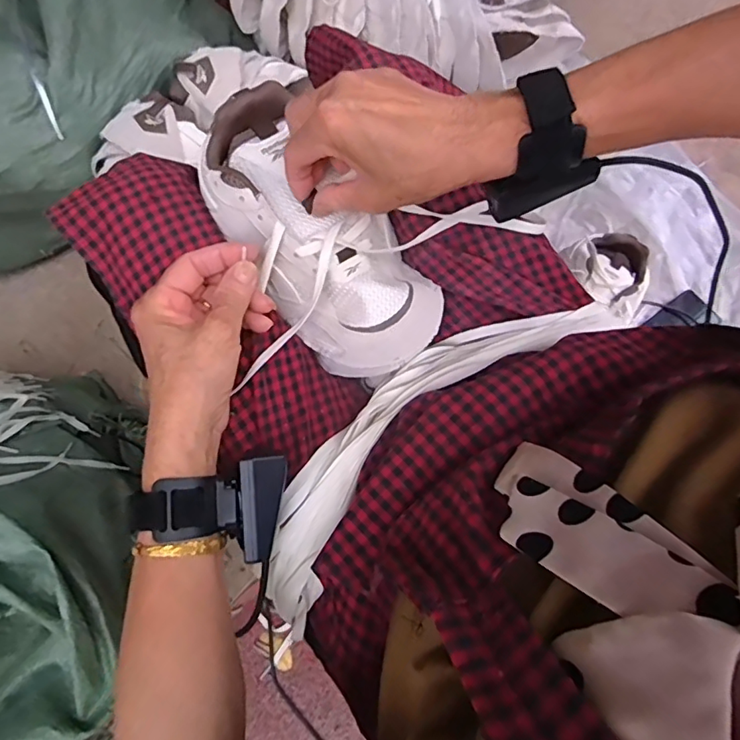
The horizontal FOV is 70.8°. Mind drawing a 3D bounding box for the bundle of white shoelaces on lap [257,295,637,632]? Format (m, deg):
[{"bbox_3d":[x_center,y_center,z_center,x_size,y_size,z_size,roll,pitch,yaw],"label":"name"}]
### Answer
[{"bbox_3d":[0.054,0.037,0.399,0.359,0.052,0.099,-40,71,-13],"label":"bundle of white shoelaces on lap"}]

